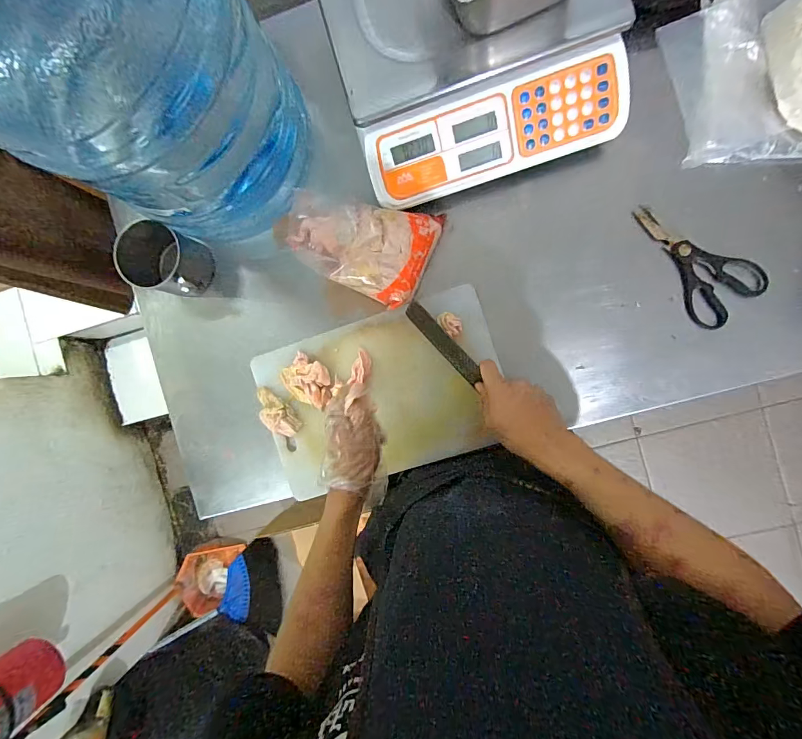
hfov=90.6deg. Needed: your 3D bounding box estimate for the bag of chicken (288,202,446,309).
[{"bbox_3d":[-0.063,-0.183,0.541,0.207,0.060,0.138,24,96,4],"label":"bag of chicken"}]

